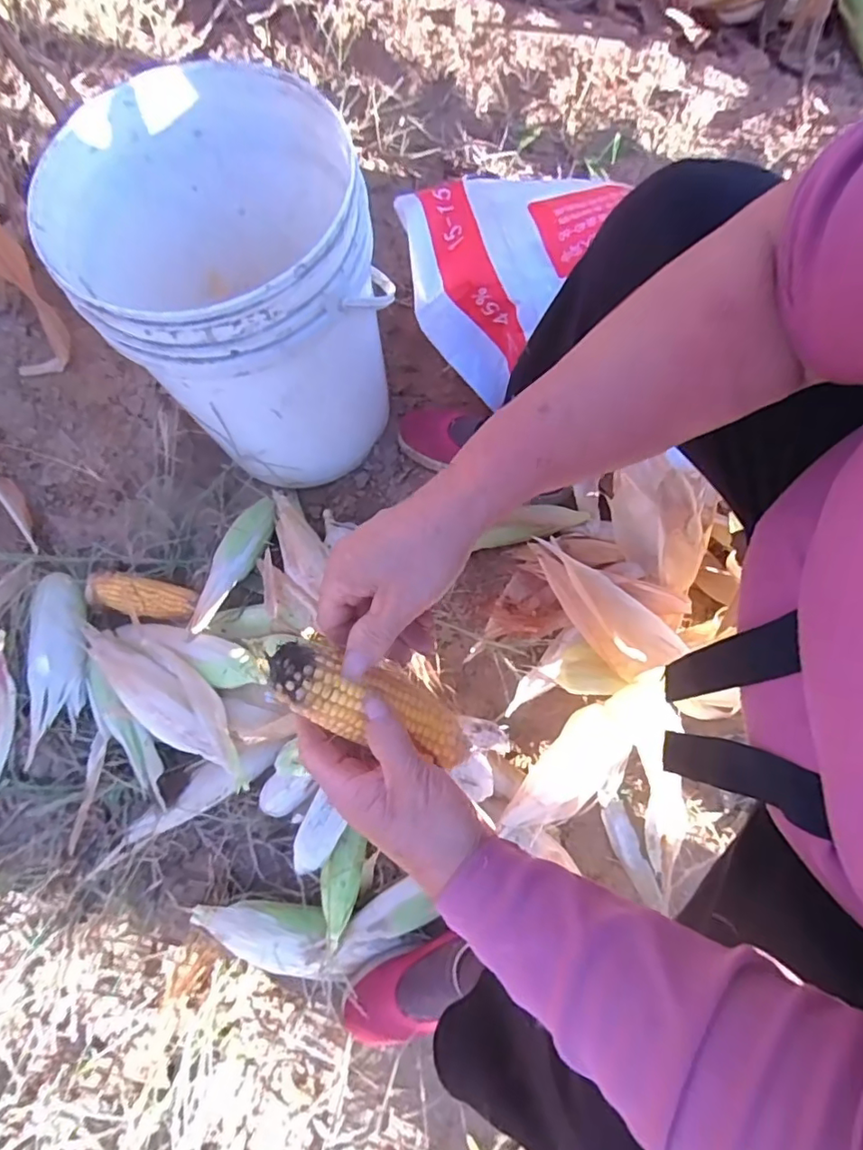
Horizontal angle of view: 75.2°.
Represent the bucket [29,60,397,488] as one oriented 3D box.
[{"bbox_3d":[-0.218,-0.317,0.674,0.283,0.355,0.304,0,79,1],"label":"bucket"}]

